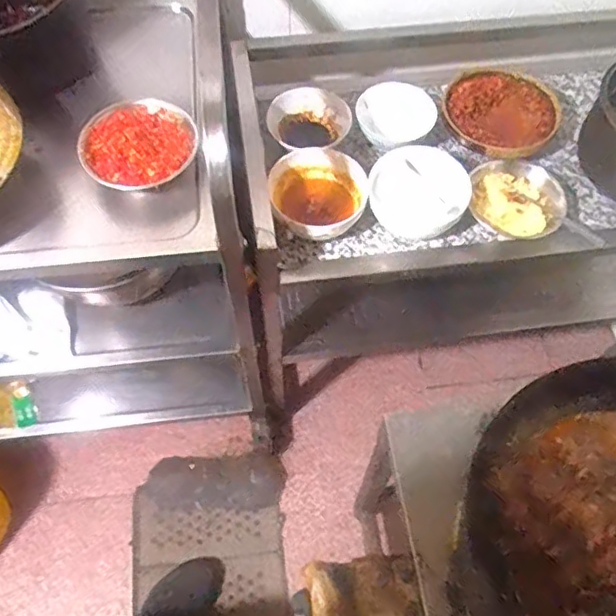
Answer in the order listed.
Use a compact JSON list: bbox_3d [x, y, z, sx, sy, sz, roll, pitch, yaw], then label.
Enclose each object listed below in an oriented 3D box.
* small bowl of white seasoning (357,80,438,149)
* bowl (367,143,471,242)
[{"bbox_3d":[0.140,-0.306,0.957,0.123,0.055,0.098,5,62,2],"label":"small bowl of white seasoning"},{"bbox_3d":[0.163,-0.168,0.881,0.142,0.061,0.126,14,62,7],"label":"bowl"}]

